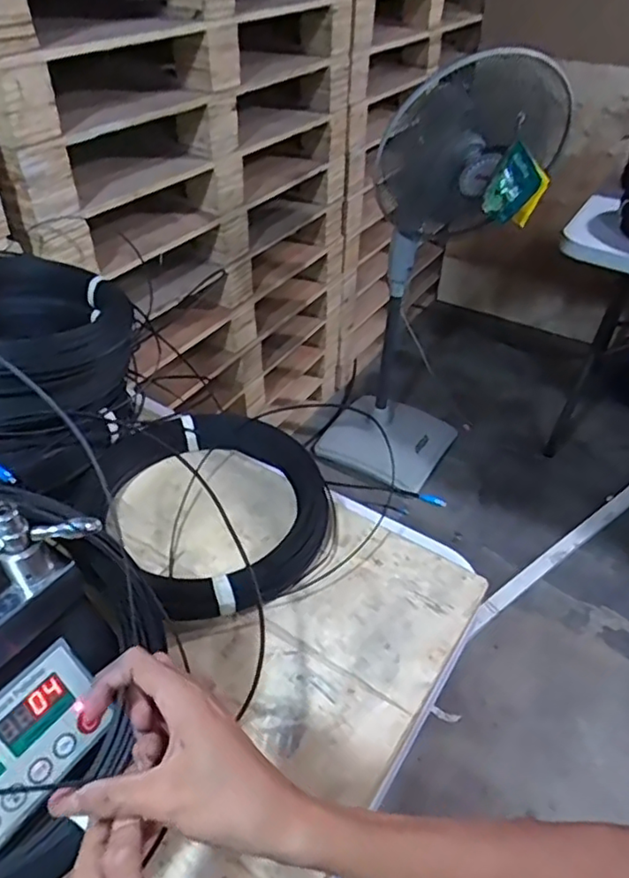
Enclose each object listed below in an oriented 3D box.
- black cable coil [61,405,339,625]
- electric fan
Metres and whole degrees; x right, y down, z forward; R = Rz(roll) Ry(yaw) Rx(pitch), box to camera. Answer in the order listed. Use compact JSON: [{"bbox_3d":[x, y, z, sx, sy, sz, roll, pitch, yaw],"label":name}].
[{"bbox_3d":[-0.122,0.072,0.785,0.274,0.041,0.293,1,43,-1],"label":"black cable coil"},{"bbox_3d":[0.300,-0.368,1.624,0.413,1.063,0.322,18,45,17],"label":"electric fan"}]

